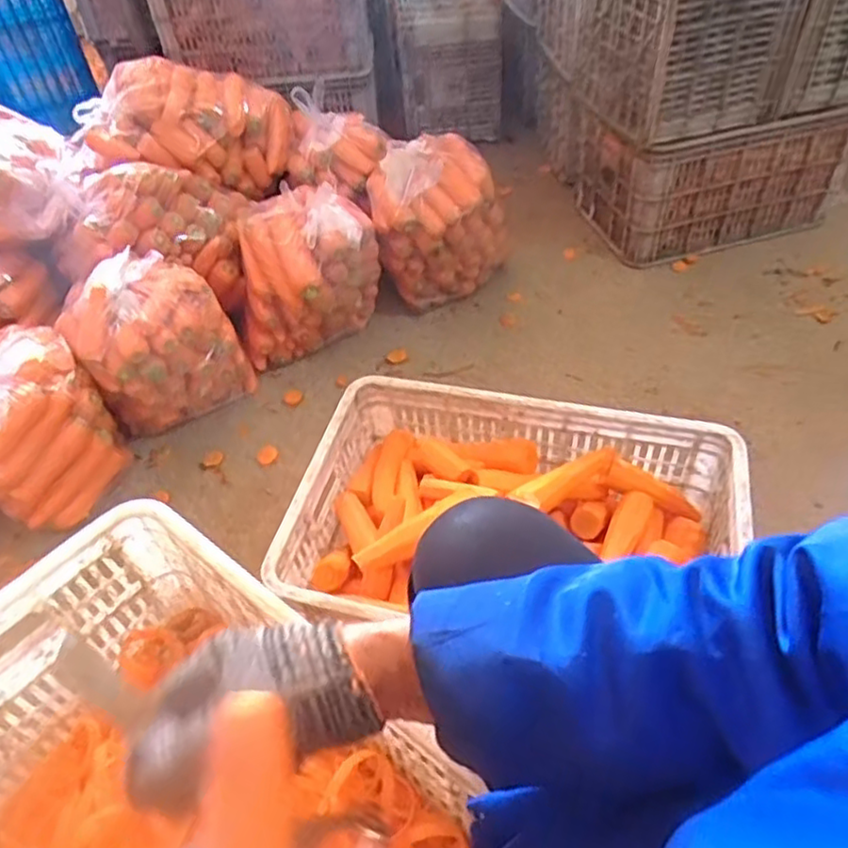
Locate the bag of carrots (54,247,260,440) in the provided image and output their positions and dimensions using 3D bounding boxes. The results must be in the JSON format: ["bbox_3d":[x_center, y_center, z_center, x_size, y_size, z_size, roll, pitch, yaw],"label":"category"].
[{"bbox_3d":[-0.463,-0.133,1.209,0.259,0.302,0.197,-37,55,-26],"label":"bag of carrots"}]

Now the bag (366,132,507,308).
[{"bbox_3d":[0.030,-0.398,1.387,0.268,0.308,0.196,-1,48,4],"label":"bag"}]

